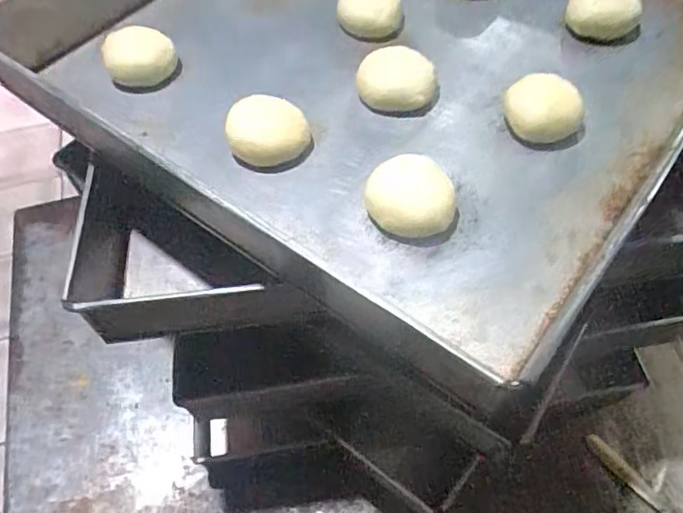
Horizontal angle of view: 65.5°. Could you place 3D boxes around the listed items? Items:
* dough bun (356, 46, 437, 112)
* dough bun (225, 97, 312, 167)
[{"bbox_3d":[0.041,-0.135,0.401,0.057,0.026,0.057,0,55,1],"label":"dough bun"},{"bbox_3d":[-0.052,-0.088,0.372,0.055,0.026,0.044,-13,55,-8],"label":"dough bun"}]

